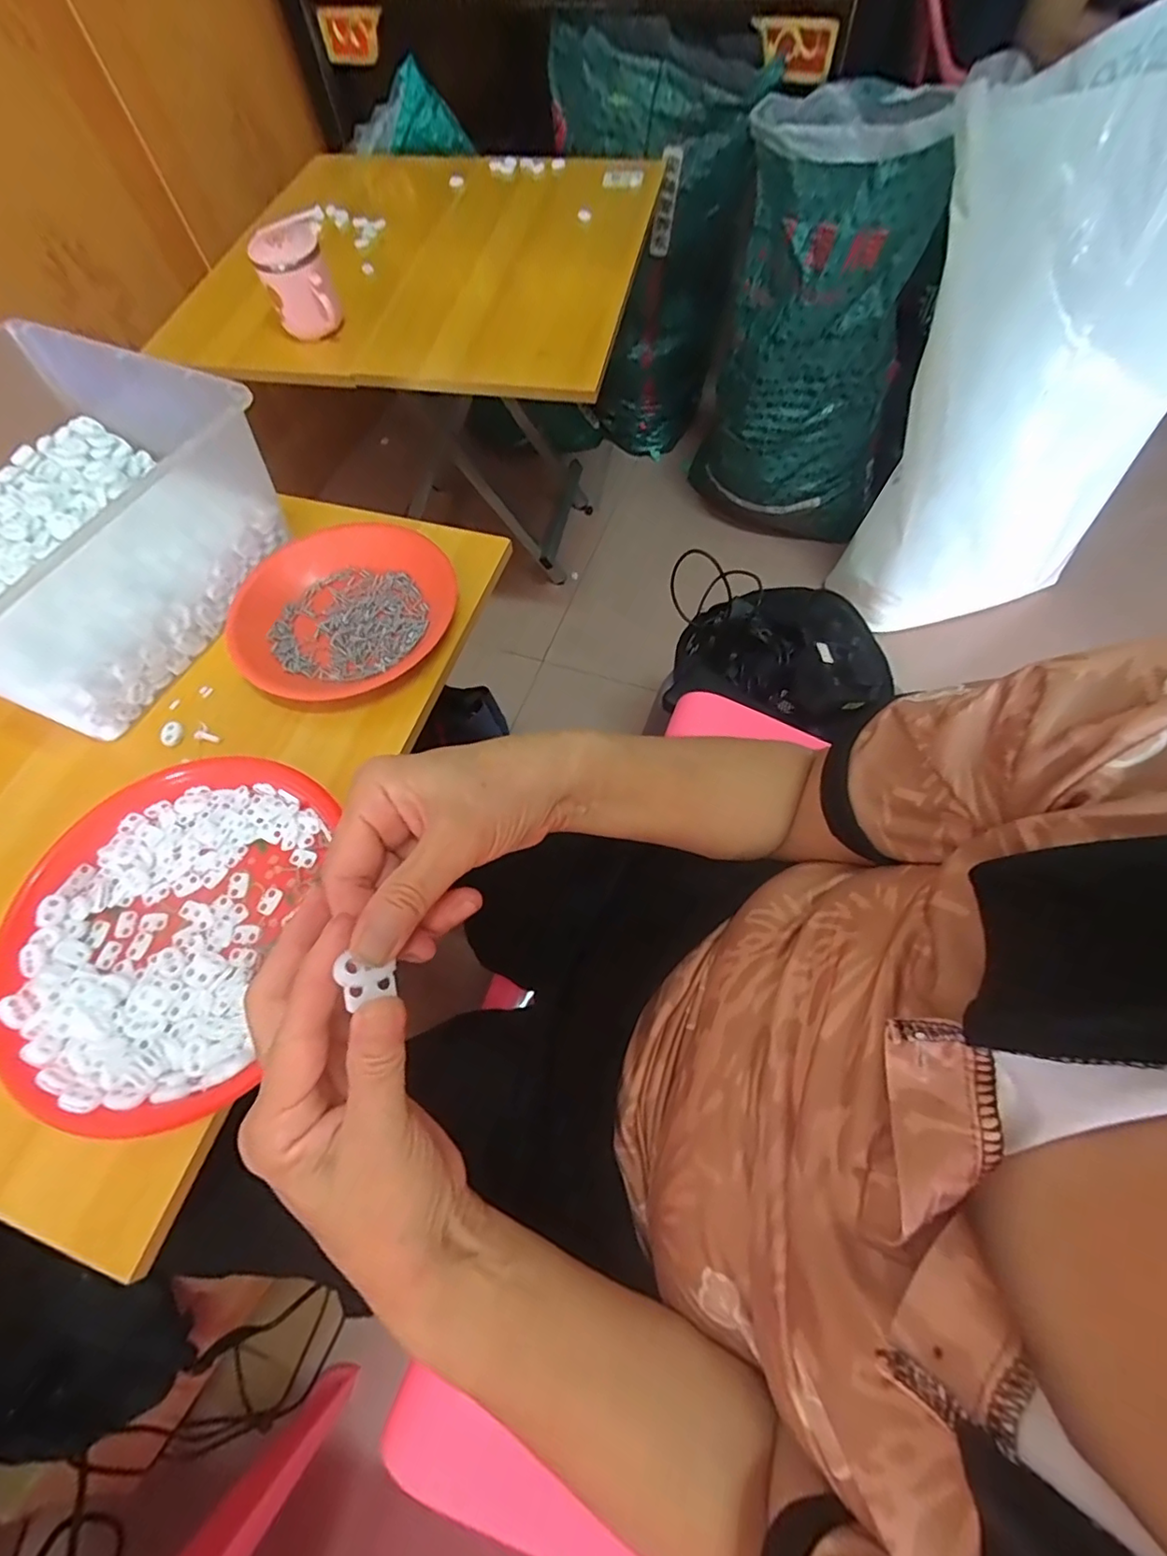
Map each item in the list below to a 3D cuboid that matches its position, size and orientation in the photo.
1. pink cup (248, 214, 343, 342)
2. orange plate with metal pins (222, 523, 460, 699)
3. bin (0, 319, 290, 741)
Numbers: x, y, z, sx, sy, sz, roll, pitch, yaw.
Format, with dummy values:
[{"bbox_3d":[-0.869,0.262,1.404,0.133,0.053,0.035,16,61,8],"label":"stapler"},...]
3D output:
[{"bbox_3d":[-0.340,-0.588,0.690,0.080,0.097,0.065,-19,66,-5],"label":"pink cup"},{"bbox_3d":[-0.211,-0.148,0.512,0.189,0.033,0.175,-1,66,3],"label":"orange plate with metal pins"},{"bbox_3d":[-0.442,-0.209,0.480,0.269,0.130,0.287,23,69,13],"label":"bin"}]

